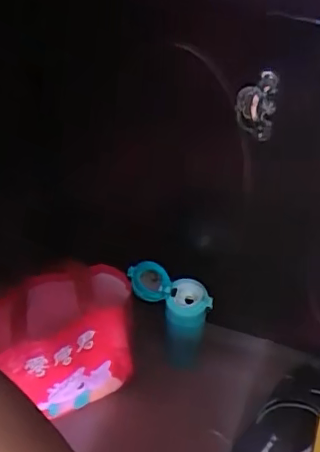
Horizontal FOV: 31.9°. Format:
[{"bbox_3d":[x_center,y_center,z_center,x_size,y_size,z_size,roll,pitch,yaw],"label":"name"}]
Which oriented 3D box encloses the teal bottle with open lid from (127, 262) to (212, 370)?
[{"bbox_3d":[0.016,0.164,0.905,0.119,0.281,0.069,-3,53,-3],"label":"teal bottle with open lid"}]

